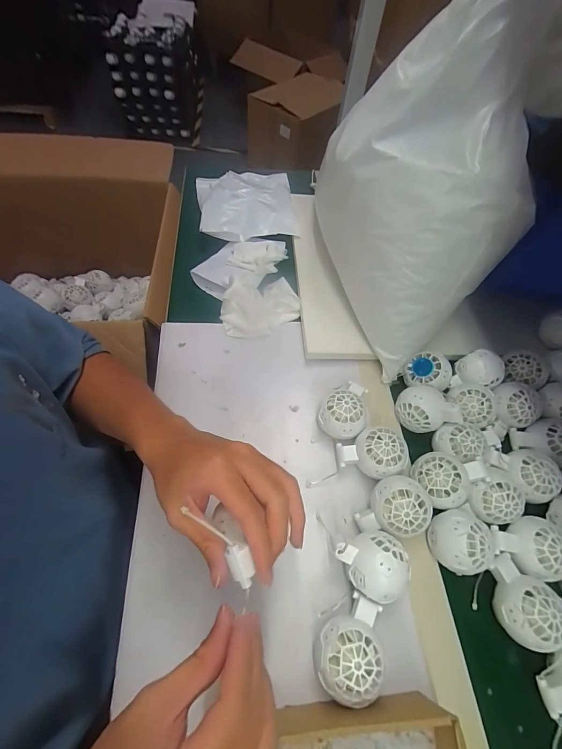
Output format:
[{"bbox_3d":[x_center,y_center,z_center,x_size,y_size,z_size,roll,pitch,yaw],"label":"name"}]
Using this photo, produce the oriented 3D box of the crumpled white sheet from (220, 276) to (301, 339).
[{"bbox_3d":[-0.033,-0.116,0.543,0.126,0.041,0.113,3,59,-2],"label":"crumpled white sheet"}]

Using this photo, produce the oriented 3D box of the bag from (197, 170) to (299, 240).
[{"bbox_3d":[-0.075,-0.353,0.669,0.190,0.037,0.236,-4,59,-3],"label":"bag"}]

